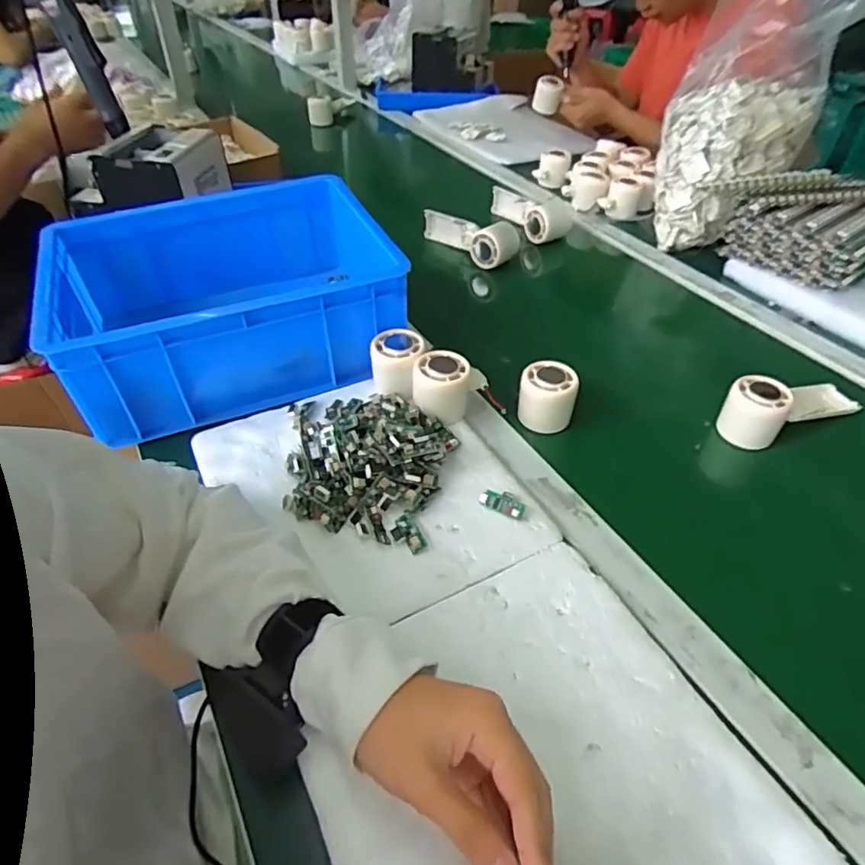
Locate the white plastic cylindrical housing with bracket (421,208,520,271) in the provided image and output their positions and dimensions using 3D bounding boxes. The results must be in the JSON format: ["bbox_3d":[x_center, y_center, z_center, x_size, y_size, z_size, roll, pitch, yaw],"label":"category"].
[{"bbox_3d":[0.057,-0.309,0.894,0.053,0.055,0.162,-32,52,-29],"label":"white plastic cylindrical housing with bracket"}]

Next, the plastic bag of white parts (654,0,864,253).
[{"bbox_3d":[0.482,-0.472,0.826,0.254,0.332,0.188,-2,43,-1],"label":"plastic bag of white parts"}]

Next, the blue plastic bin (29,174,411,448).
[{"bbox_3d":[-0.224,-0.153,0.639,0.318,0.121,0.268,-16,46,-16],"label":"blue plastic bin"}]

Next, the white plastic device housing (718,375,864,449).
[{"bbox_3d":[0.376,-0.034,0.593,0.157,0.055,0.051,-16,46,-16],"label":"white plastic device housing"}]

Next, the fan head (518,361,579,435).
[{"bbox_3d":[0.118,-0.037,0.591,0.054,0.049,0.054,9,44,9],"label":"fan head"}]

